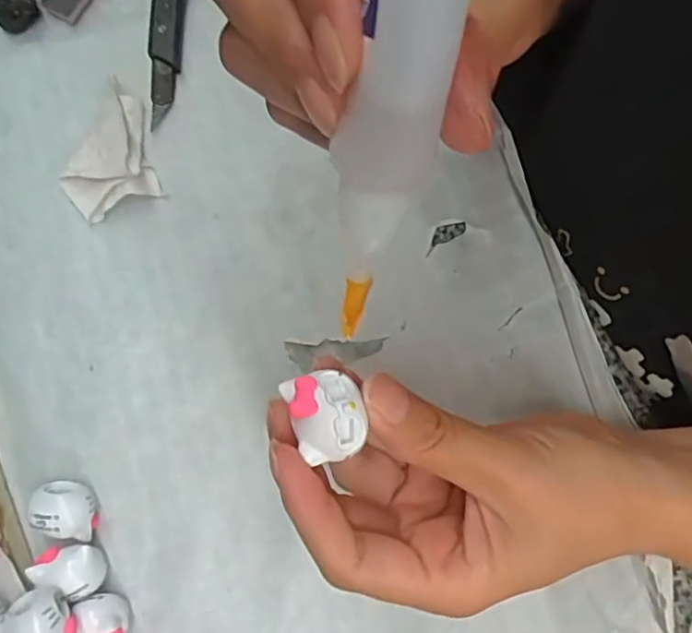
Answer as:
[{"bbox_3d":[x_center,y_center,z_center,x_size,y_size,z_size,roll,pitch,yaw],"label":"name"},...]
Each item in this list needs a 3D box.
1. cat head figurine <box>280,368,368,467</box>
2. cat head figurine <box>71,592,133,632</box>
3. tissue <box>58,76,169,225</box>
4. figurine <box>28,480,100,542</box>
[{"bbox_3d":[-0.005,0.027,0.172,0.019,0.006,0.024,-19,80,-4],"label":"cat head figurine"},{"bbox_3d":[-0.093,0.116,0.241,0.019,0.018,0.019,-9,80,-2],"label":"cat head figurine"},{"bbox_3d":[-0.107,-0.073,0.277,0.042,0.013,0.053,-22,80,-4],"label":"tissue"},{"bbox_3d":[-0.110,0.076,0.248,0.024,0.018,0.019,19,80,3],"label":"figurine"}]

